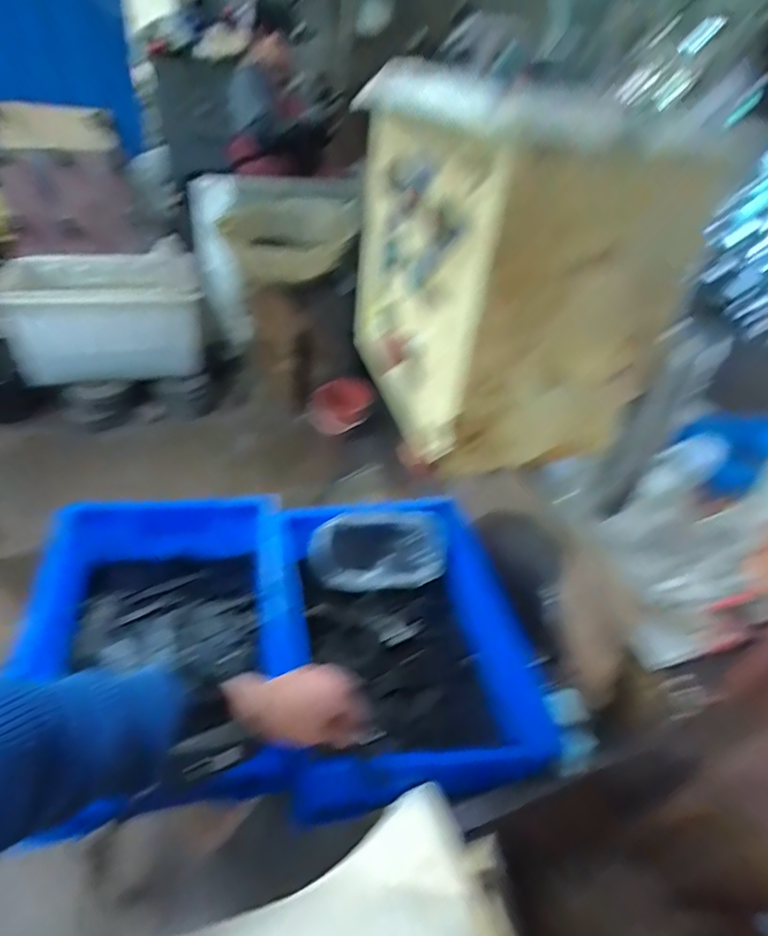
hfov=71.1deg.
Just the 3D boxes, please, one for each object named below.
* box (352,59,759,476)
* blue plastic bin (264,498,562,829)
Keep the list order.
[{"bbox_3d":[0.111,-0.195,0.543,0.211,0.276,0.285,-7,41,-17],"label":"box"},{"bbox_3d":[0.024,0.231,0.751,0.332,0.116,0.413,-4,40,-13],"label":"blue plastic bin"}]

